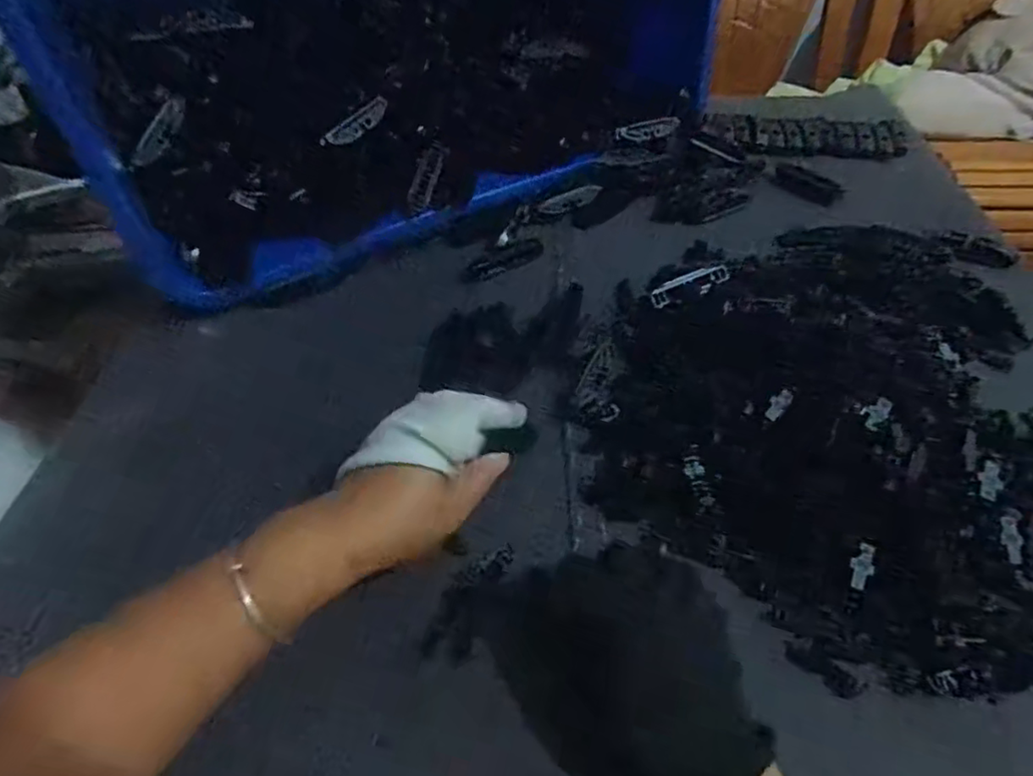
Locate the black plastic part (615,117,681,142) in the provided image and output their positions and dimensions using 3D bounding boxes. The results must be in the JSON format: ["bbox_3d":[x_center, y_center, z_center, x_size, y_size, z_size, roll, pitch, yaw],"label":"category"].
[{"bbox_3d":[0.140,-0.277,0.679,0.078,0.014,0.017,-14,48,-11],"label":"black plastic part"}]

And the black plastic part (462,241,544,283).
[{"bbox_3d":[-0.012,-0.120,0.596,0.079,0.014,0.022,-18,49,-15],"label":"black plastic part"}]

